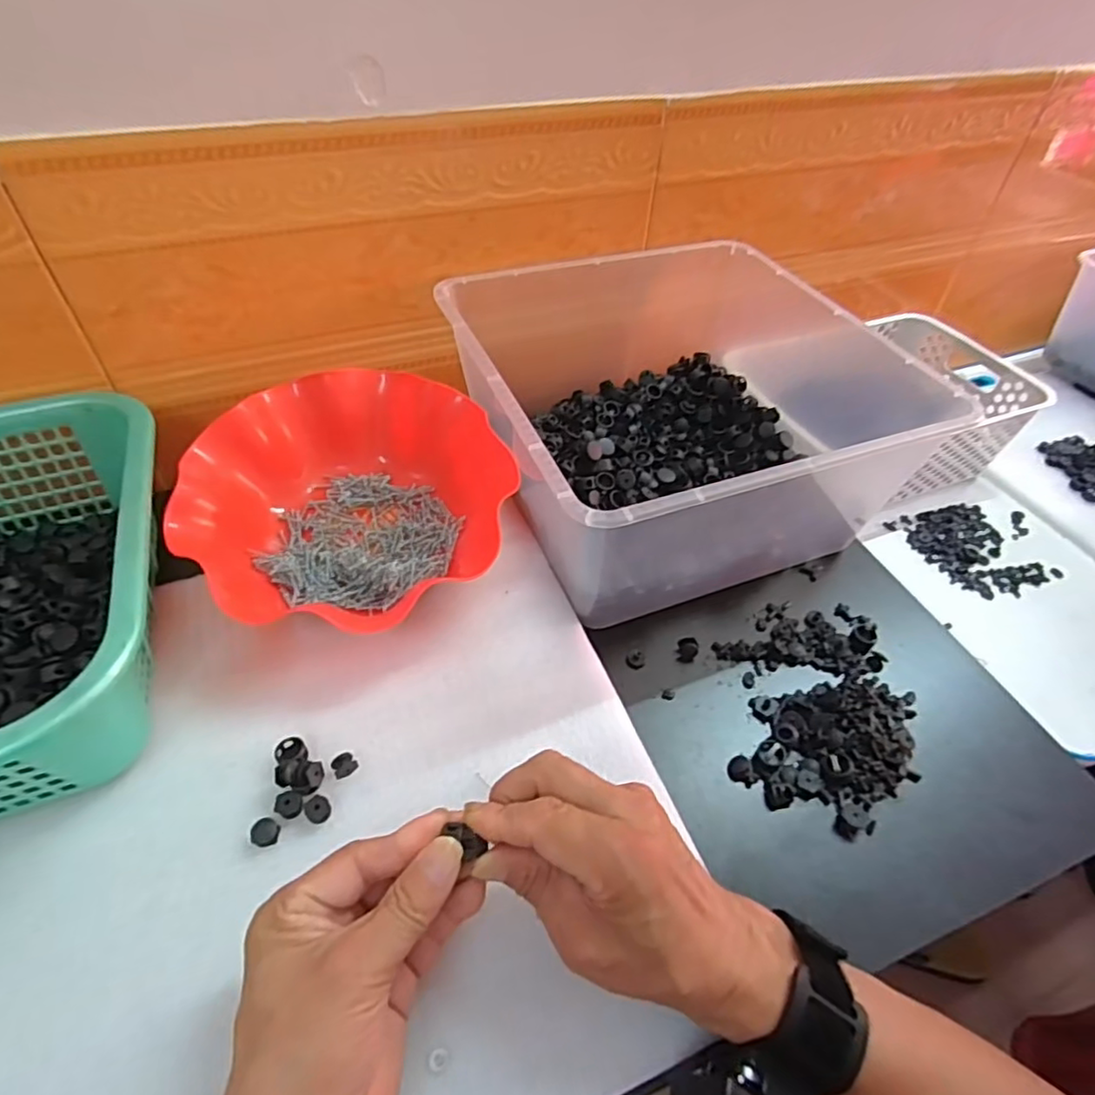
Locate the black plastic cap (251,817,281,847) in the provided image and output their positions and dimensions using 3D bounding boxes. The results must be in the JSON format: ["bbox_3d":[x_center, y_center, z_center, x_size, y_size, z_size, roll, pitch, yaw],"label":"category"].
[{"bbox_3d":[-0.150,0.152,0.334,0.013,0.007,0.013,2,50,-3],"label":"black plastic cap"}]

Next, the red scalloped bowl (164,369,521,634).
[{"bbox_3d":[-0.146,-0.037,0.458,0.211,0.070,0.206,2,49,-2],"label":"red scalloped bowl"}]

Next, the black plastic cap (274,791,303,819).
[{"bbox_3d":[-0.142,0.141,0.344,0.014,0.008,0.013,2,50,-3],"label":"black plastic cap"}]

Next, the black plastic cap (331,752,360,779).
[{"bbox_3d":[-0.117,0.126,0.361,0.013,0.008,0.012,2,50,-3],"label":"black plastic cap"}]

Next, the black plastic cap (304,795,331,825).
[{"bbox_3d":[-0.127,0.145,0.347,0.013,0.010,0.014,2,50,-3],"label":"black plastic cap"}]

